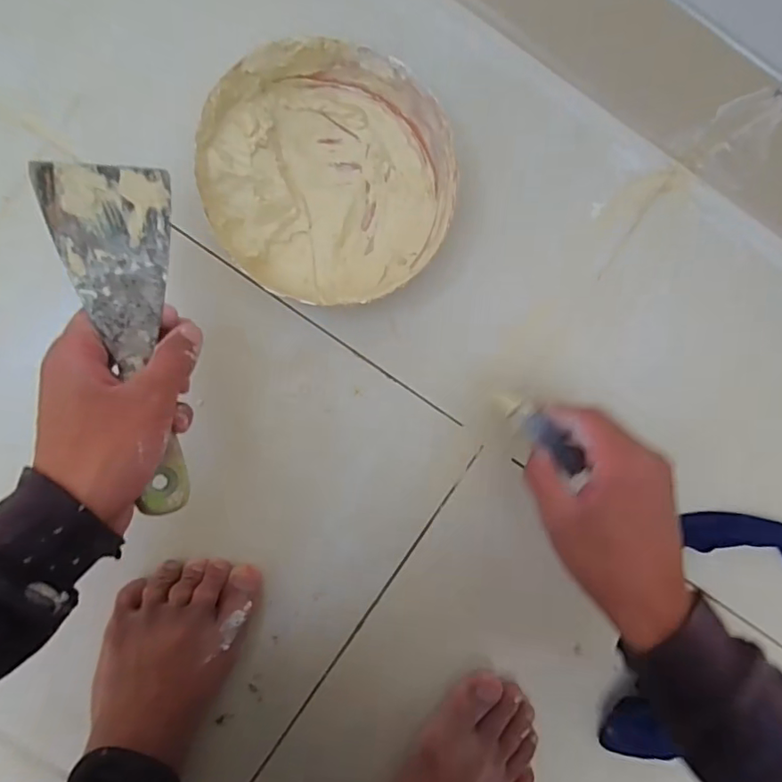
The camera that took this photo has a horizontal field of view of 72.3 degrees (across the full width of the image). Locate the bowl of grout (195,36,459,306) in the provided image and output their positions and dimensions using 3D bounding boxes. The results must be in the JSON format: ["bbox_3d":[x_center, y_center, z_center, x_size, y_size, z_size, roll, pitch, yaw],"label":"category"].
[{"bbox_3d":[-0.042,-0.149,0.391,0.176,0.066,0.178,10,90,7],"label":"bowl of grout"}]

